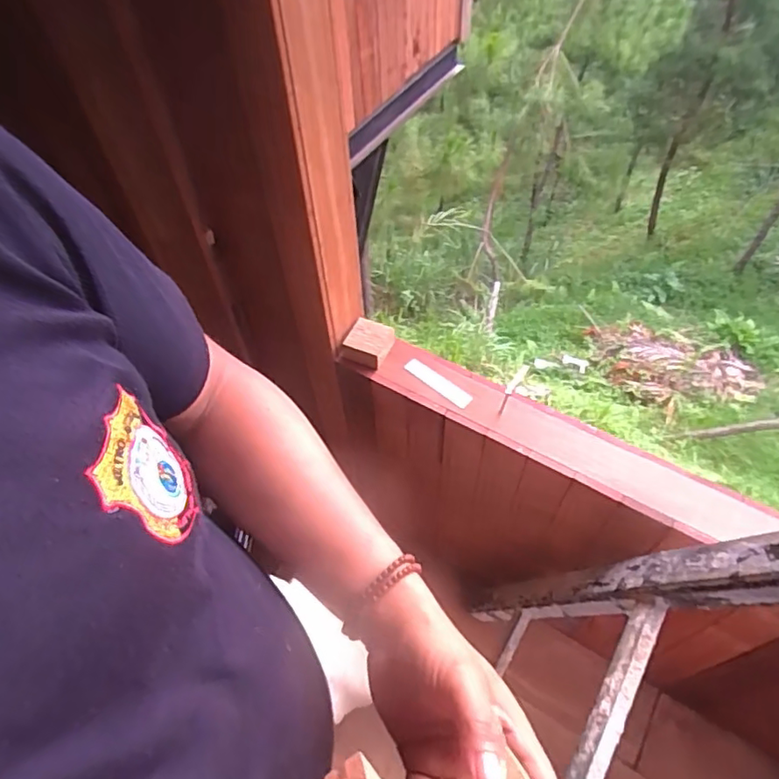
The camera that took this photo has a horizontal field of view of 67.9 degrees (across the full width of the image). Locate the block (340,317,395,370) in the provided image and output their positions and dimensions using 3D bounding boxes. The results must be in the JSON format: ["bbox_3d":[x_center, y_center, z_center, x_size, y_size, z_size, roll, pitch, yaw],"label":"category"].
[{"bbox_3d":[-0.031,-0.072,0.896,0.063,0.032,0.072,20,58,16],"label":"block"}]

